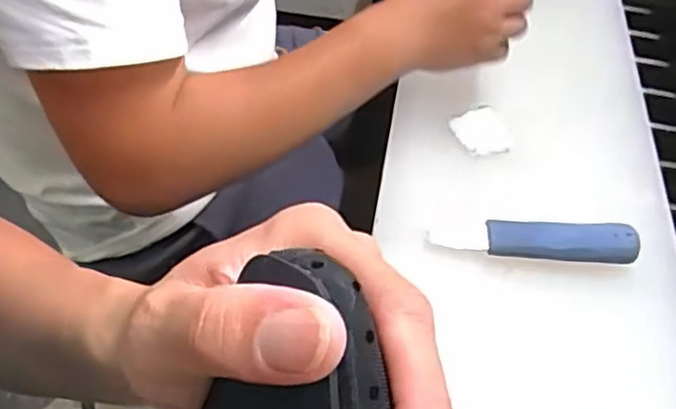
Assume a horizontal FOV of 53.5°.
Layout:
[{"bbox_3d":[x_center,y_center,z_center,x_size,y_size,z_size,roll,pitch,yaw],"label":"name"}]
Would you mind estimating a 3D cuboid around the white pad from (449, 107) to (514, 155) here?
[{"bbox_3d":[0.128,-0.066,0.603,0.045,0.008,0.052,-7,48,-13],"label":"white pad"}]

